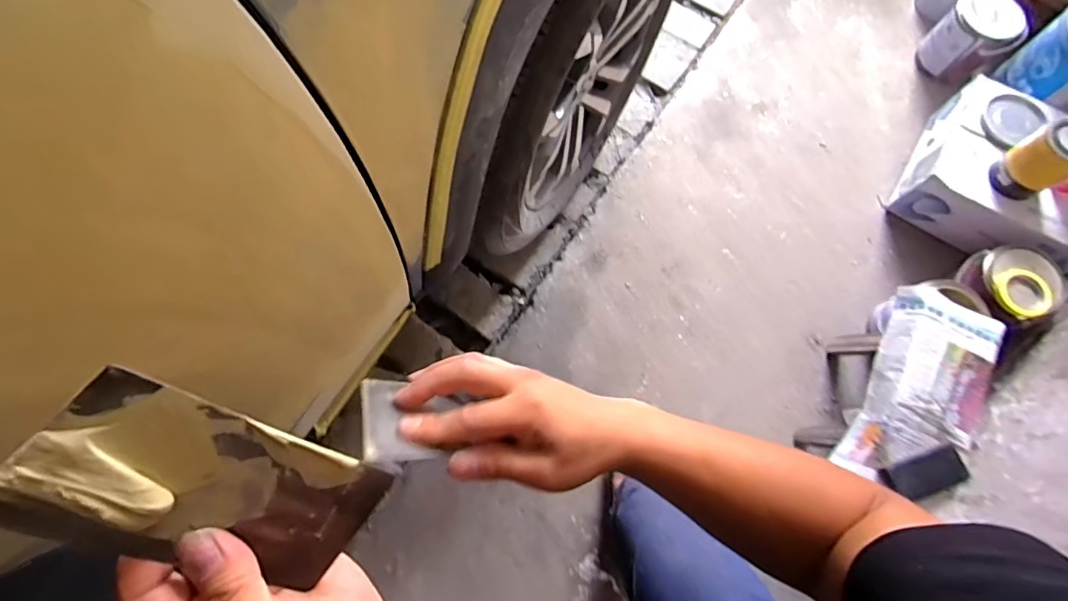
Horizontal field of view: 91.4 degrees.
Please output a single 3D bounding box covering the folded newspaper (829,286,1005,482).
[{"bbox_3d":[0.709,0.170,0.950,0.175,0.082,0.371,27,75,5],"label":"folded newspaper"}]

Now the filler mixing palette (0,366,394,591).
[{"bbox_3d":[-0.134,0.083,0.219,0.133,0.012,0.073,36,93,-32],"label":"filler mixing palette"}]

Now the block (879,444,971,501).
[{"bbox_3d":[0.662,0.290,0.873,0.148,0.027,0.061,-16,75,-7],"label":"block"}]

